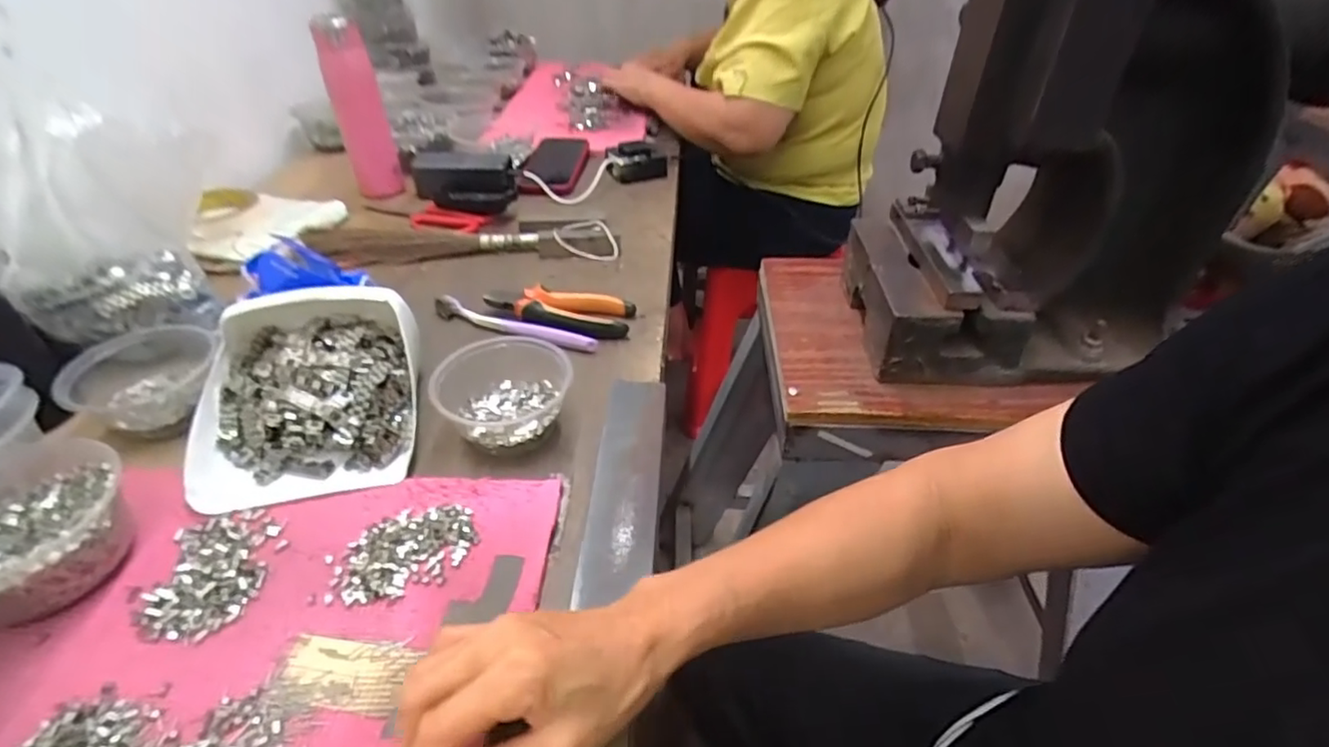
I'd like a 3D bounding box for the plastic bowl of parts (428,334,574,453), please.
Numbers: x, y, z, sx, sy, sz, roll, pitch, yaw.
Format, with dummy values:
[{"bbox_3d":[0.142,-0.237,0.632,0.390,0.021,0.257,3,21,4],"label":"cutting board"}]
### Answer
[{"bbox_3d":[-0.133,0.011,0.507,0.107,0.046,0.104,2,39,-2],"label":"plastic bowl of parts"}]

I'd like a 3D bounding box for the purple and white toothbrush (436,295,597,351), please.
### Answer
[{"bbox_3d":[-0.151,-0.052,0.613,0.181,0.010,0.016,17,41,16],"label":"purple and white toothbrush"}]

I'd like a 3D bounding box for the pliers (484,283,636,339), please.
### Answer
[{"bbox_3d":[-0.107,-0.062,0.625,0.149,0.020,0.058,9,40,7],"label":"pliers"}]

